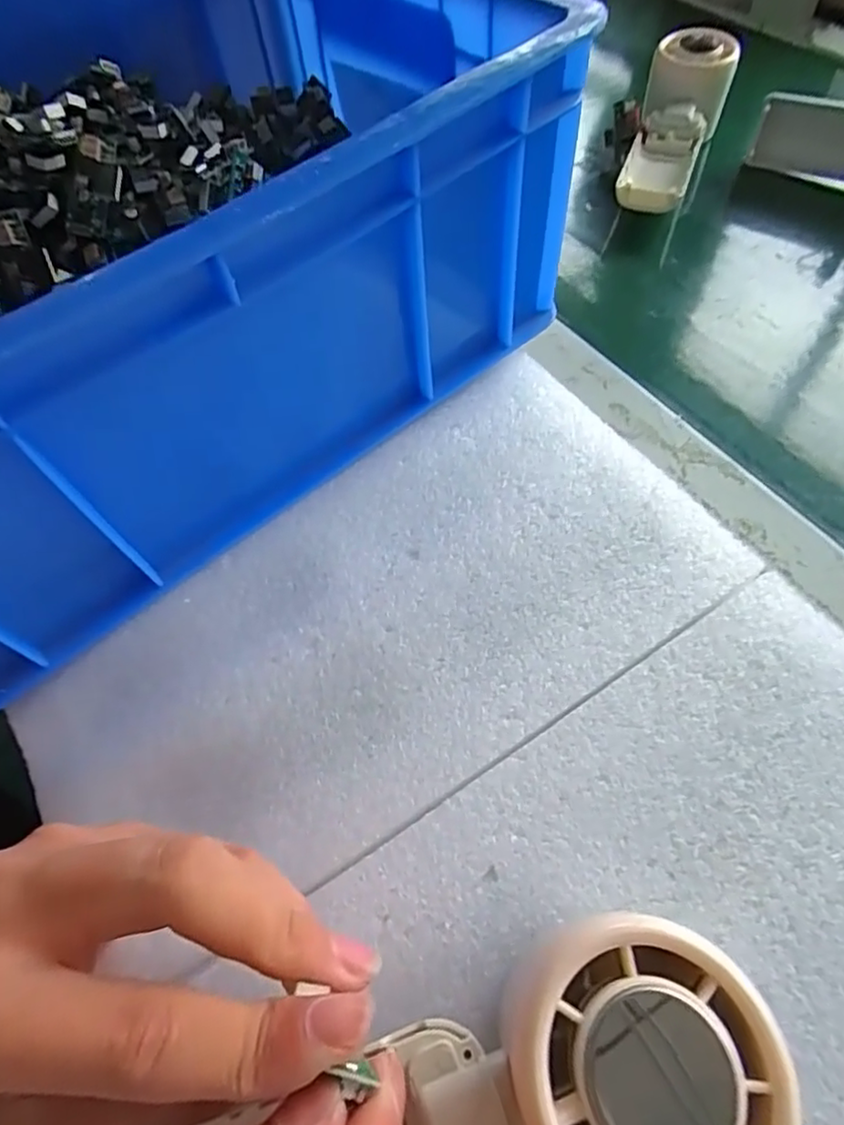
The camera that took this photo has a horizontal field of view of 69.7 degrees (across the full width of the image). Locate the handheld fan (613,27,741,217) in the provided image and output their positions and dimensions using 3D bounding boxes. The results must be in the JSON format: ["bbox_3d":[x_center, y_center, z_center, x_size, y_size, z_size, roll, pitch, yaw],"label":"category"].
[{"bbox_3d":[0.170,-0.296,0.413,0.053,0.039,0.148,19,76,13],"label":"handheld fan"}]

